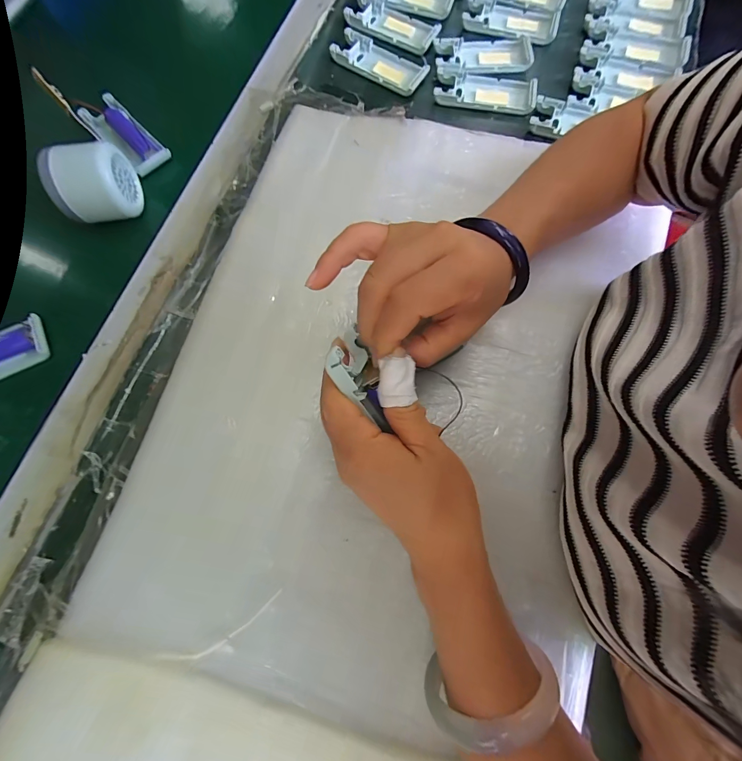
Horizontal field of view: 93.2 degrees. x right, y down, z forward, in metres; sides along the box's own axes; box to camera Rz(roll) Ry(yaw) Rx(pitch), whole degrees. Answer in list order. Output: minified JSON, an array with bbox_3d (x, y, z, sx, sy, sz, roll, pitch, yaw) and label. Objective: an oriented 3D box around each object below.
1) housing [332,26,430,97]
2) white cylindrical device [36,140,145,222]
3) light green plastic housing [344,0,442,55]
[{"bbox_3d":[0.010,-0.346,0.381,0.103,0.012,0.044,33,77,8],"label":"housing"},{"bbox_3d":[-0.238,-0.171,0.309,0.061,0.055,0.049,-19,76,-5],"label":"white cylindrical device"},{"bbox_3d":[0.026,-0.403,0.395,0.103,0.011,0.050,24,76,6],"label":"light green plastic housing"}]

